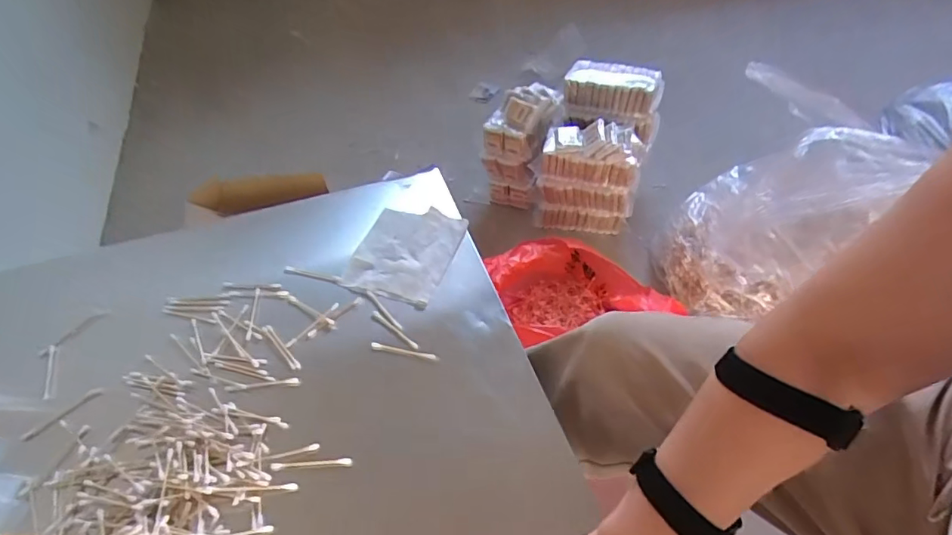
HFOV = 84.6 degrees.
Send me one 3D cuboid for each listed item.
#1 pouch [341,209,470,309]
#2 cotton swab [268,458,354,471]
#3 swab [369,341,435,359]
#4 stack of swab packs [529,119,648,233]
[{"bbox_3d":[-0.088,-0.021,0.661,0.117,0.014,0.143,16,51,16],"label":"pouch"},{"bbox_3d":[-0.153,0.181,0.484,0.073,0.004,0.006,-5,49,-2],"label":"cotton swab"},{"bbox_3d":[-0.077,0.088,0.554,0.070,0.004,0.007,7,49,9],"label":"swab"},{"bbox_3d":[0.259,-0.212,1.240,0.237,0.266,0.103,11,50,12],"label":"stack of swab packs"}]

